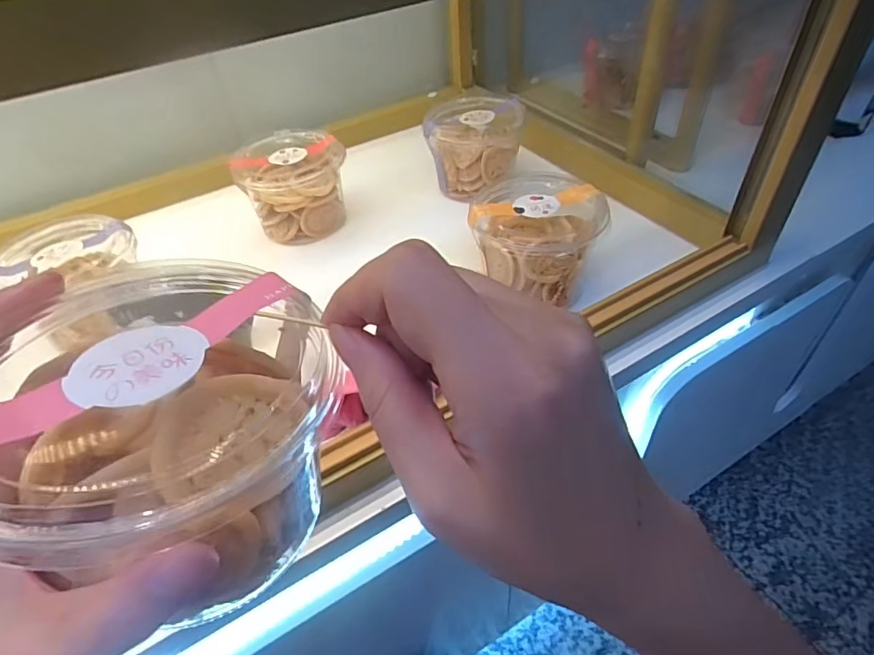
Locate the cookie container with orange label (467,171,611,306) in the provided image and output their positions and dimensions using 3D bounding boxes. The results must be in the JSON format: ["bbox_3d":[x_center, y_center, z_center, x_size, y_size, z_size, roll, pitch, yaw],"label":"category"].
[{"bbox_3d":[0.088,-0.072,0.462,0.105,0.086,0.089,14,48,19],"label":"cookie container with orange label"}]

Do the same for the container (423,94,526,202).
[{"bbox_3d":[0.044,-0.210,0.608,0.112,0.080,0.097,-3,45,3],"label":"container"}]

